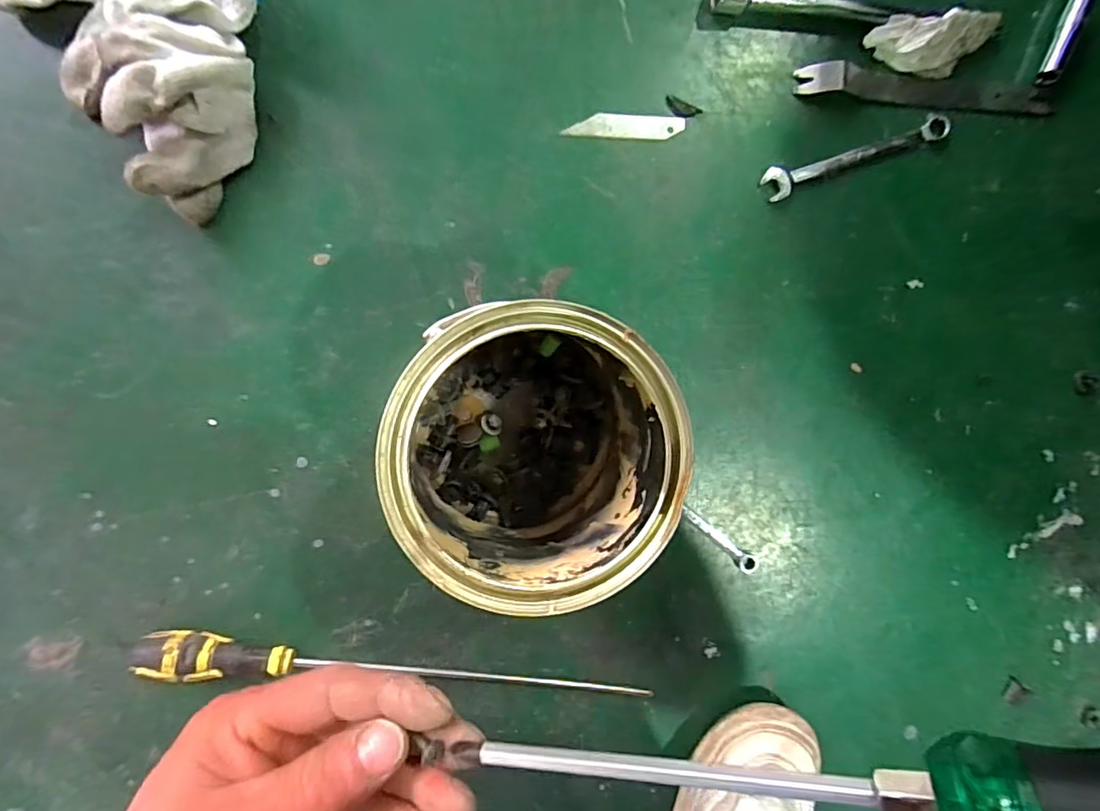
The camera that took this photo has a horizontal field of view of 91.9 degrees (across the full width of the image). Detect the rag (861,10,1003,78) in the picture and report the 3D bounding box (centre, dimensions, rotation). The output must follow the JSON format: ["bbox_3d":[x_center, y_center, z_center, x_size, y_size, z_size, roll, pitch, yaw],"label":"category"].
[{"bbox_3d":[0.299,-0.285,0.418,0.096,0.028,0.040,0,95,-8],"label":"rag"}]

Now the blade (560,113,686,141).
[{"bbox_3d":[0.058,-0.215,0.409,0.093,0.004,0.019,-2,95,-8],"label":"blade"}]

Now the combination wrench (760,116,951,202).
[{"bbox_3d":[0.248,-0.200,0.429,0.161,0.009,0.024,-19,97,-6],"label":"combination wrench"}]

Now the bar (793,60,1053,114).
[{"bbox_3d":[0.303,-0.257,0.428,0.217,0.011,0.027,1,95,-8],"label":"bar"}]

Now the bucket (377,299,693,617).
[{"bbox_3d":[-0.015,0.022,0.343,0.153,0.151,0.156,-1,95,-8],"label":"bucket"}]

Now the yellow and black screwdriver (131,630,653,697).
[{"bbox_3d":[-0.107,0.205,0.409,0.382,0.027,0.028,10,94,-8],"label":"yellow and black screwdriver"}]

